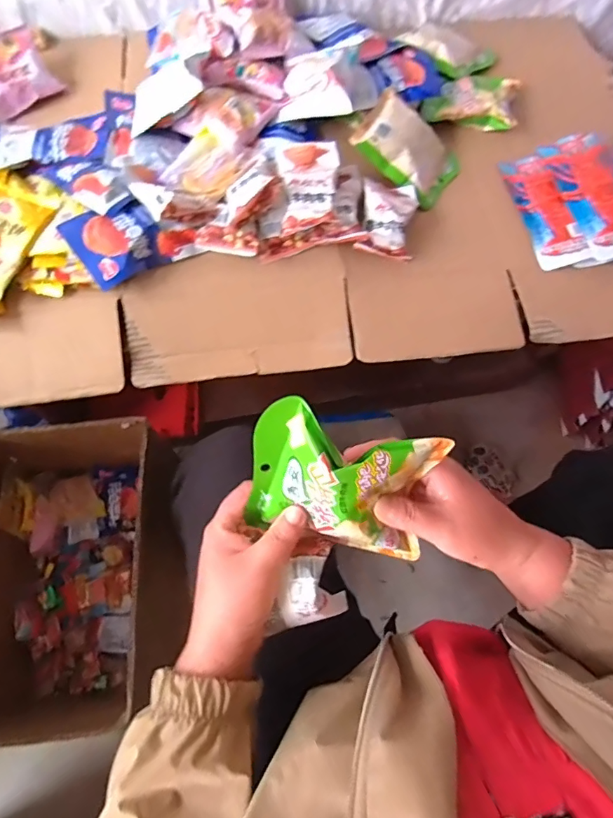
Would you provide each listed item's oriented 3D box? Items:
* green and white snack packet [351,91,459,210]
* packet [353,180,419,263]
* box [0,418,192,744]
[{"bbox_3d":[0.145,-0.362,0.647,0.140,0.026,0.121,39,69,-18],"label":"green and white snack packet"},{"bbox_3d":[0.107,-0.252,0.615,0.071,0.051,0.117,7,67,3],"label":"packet"},{"bbox_3d":[-0.359,0.263,0.753,0.286,0.271,0.399,-6,67,-3],"label":"box"}]

